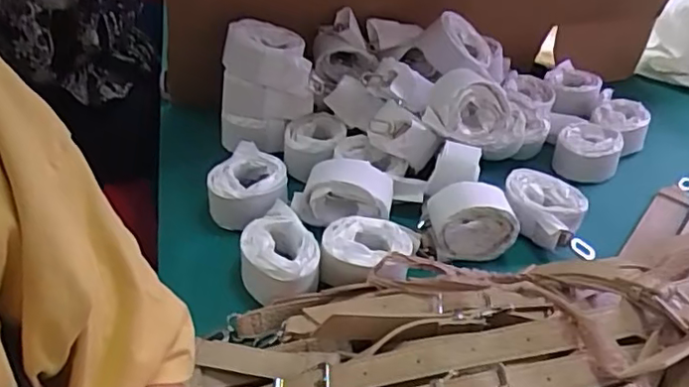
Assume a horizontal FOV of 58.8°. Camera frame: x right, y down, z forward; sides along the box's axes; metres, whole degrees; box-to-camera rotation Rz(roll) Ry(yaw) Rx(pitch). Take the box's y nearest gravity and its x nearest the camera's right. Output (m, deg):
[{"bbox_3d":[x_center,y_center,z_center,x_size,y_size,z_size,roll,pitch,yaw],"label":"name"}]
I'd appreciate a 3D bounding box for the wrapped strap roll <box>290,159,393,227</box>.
[{"bbox_3d":[-0.001,-0.005,0.668,0.107,0.058,0.071,8,38,2],"label":"wrapped strap roll"}]

